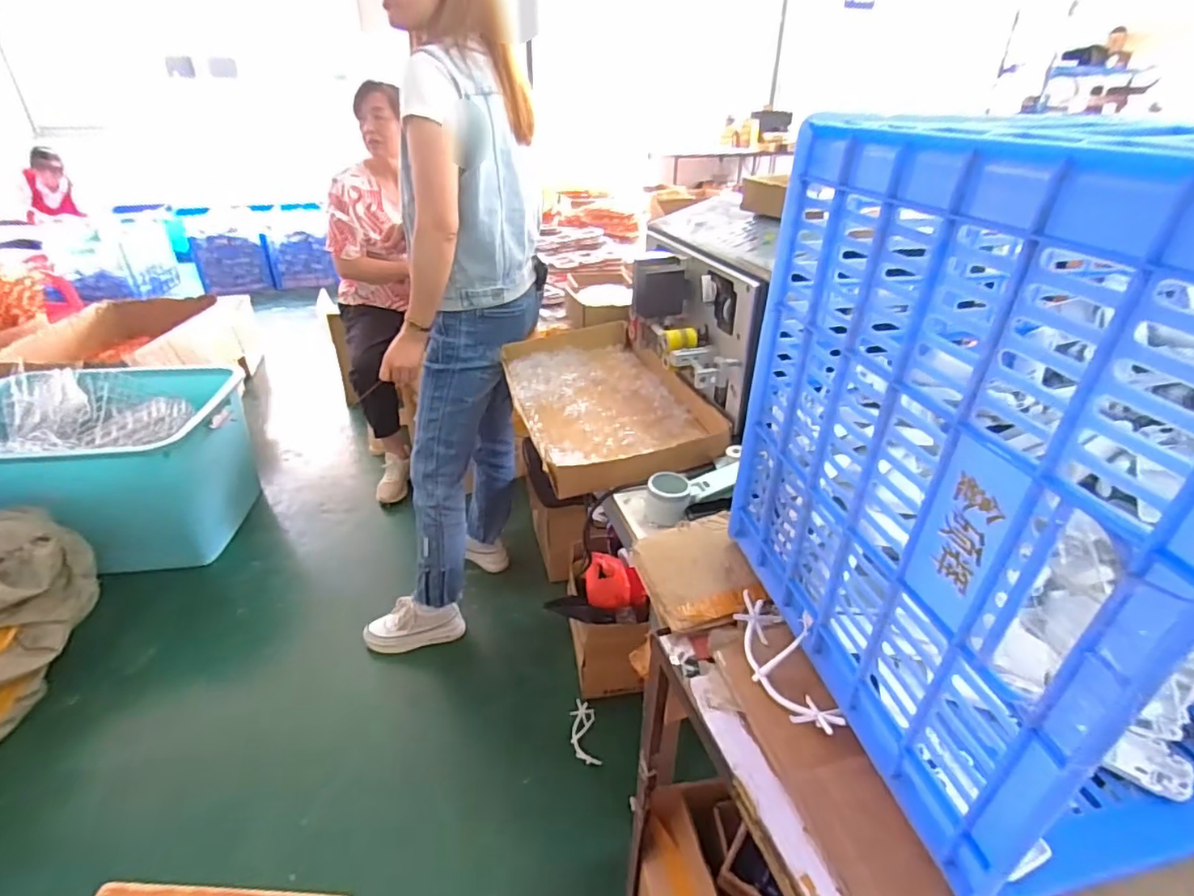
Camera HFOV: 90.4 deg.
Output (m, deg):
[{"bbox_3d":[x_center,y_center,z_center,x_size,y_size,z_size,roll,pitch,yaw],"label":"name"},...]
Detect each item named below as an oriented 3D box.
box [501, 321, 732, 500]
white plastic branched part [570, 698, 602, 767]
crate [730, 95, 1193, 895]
[{"bbox_3d":[0.007,-0.102,1.105,0.310,0.055,0.558,-8,32,-14],"label":"box"},{"bbox_3d":[-0.027,0.616,1.285,0.054,0.031,0.143,-3,31,-7],"label":"white plastic branched part"},{"bbox_3d":[0.532,0.005,0.516,0.662,0.470,0.410,-5,31,-9],"label":"crate"}]

